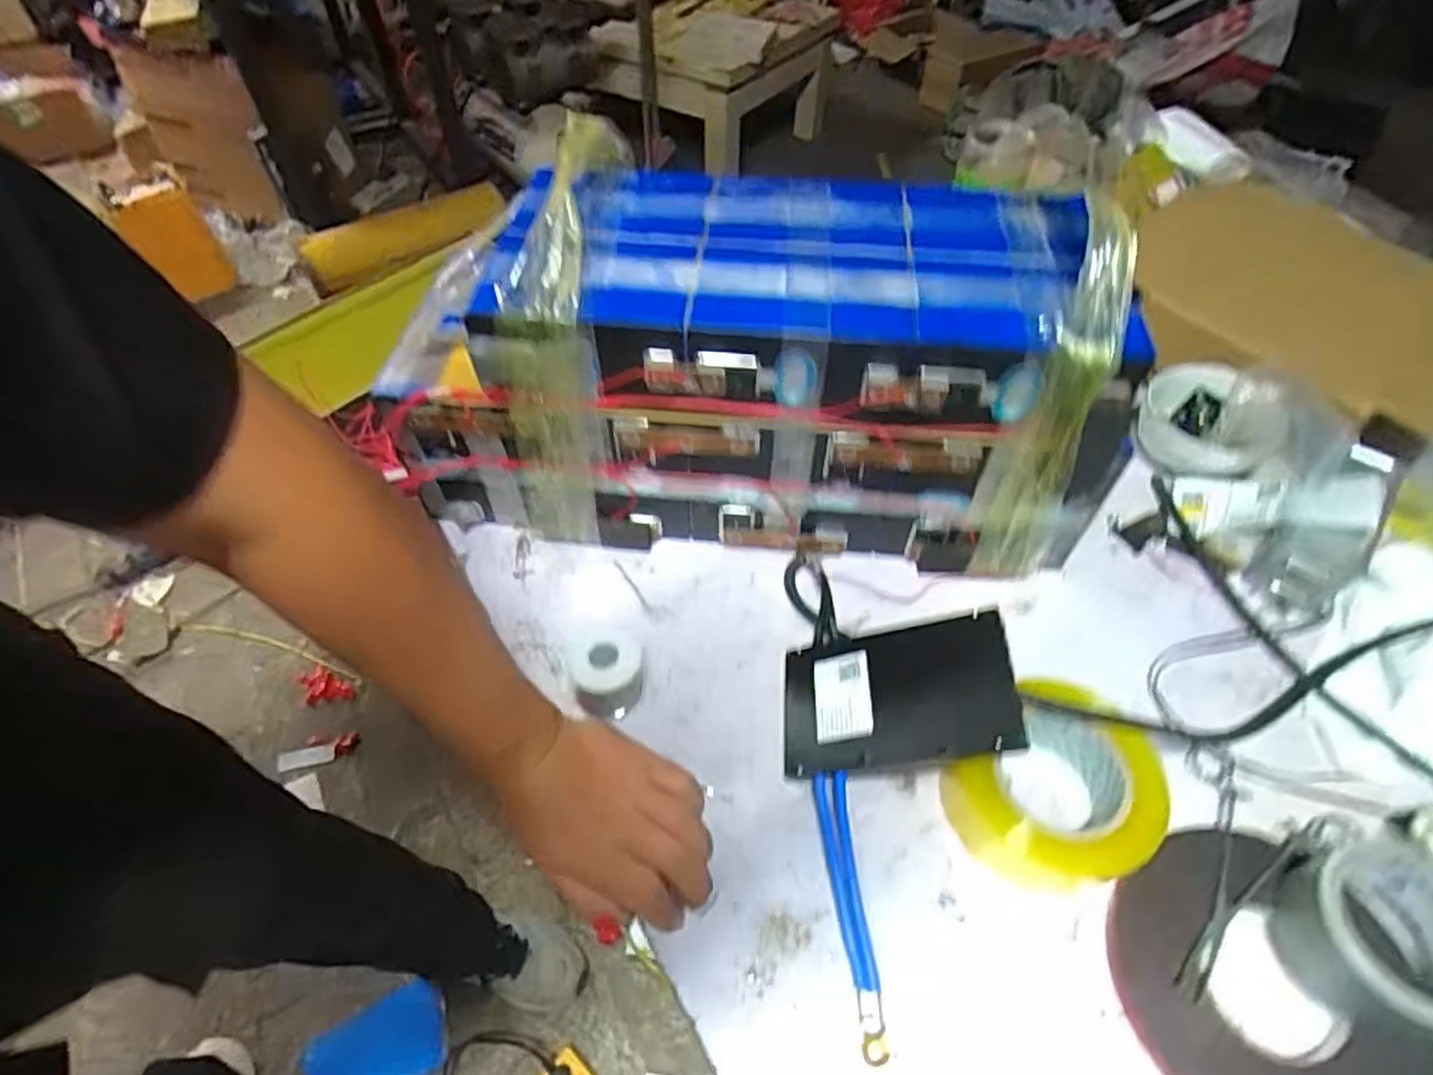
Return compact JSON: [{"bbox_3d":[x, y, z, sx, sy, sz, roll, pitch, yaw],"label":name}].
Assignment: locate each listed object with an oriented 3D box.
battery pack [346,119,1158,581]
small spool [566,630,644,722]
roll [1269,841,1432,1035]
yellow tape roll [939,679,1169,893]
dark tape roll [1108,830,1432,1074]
[{"bbox_3d":[0.028,-0.144,0.607,0.521,0.261,0.205,5,53,4],"label":"battery pack"},{"bbox_3d":[-0.081,0.102,0.545,0.053,0.052,0.057,-4,53,-3],"label":"small spool"},{"bbox_3d":[0.392,0.229,0.423,0.086,0.054,0.094,0,53,0],"label":"roll"},{"bbox_3d":[0.221,0.171,0.479,0.120,0.067,0.112,0,53,0],"label":"yellow tape roll"},{"bbox_3d":[0.326,0.265,0.436,0.162,0.024,0.165,-2,51,3],"label":"dark tape roll"}]

